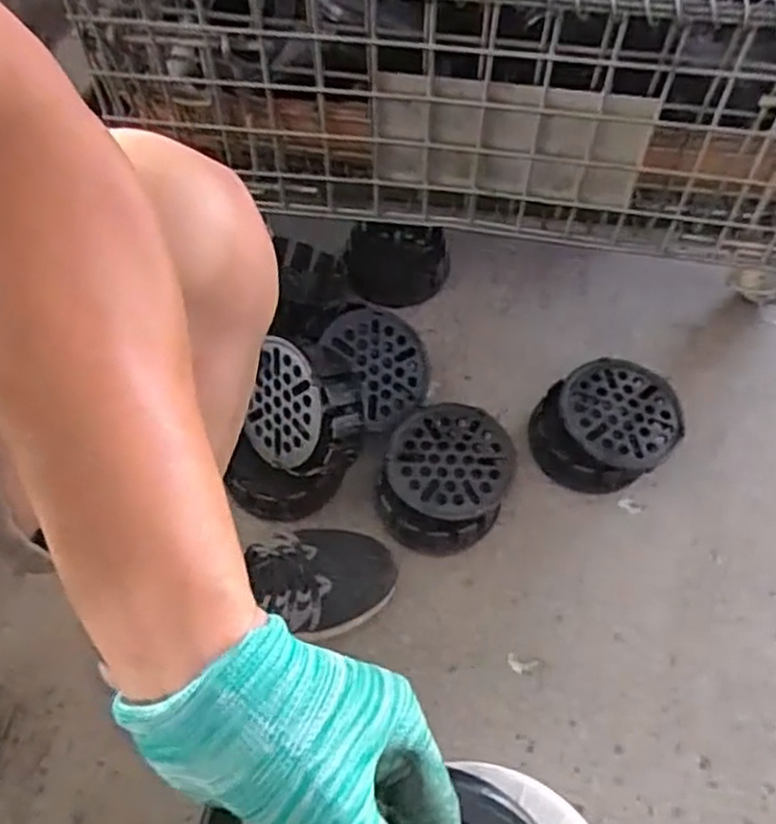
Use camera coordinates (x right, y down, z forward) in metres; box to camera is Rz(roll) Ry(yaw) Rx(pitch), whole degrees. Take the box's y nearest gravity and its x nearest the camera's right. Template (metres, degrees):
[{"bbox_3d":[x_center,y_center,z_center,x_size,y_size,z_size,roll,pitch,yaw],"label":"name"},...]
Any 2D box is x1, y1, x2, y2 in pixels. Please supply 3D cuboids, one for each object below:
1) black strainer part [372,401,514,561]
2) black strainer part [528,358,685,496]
[{"bbox_3d":[0.062,0.070,0.799,0.132,0.056,0.155,14,61,12],"label":"black strainer part"},{"bbox_3d":[0.242,0.014,0.830,0.142,0.056,0.158,39,69,23],"label":"black strainer part"}]

